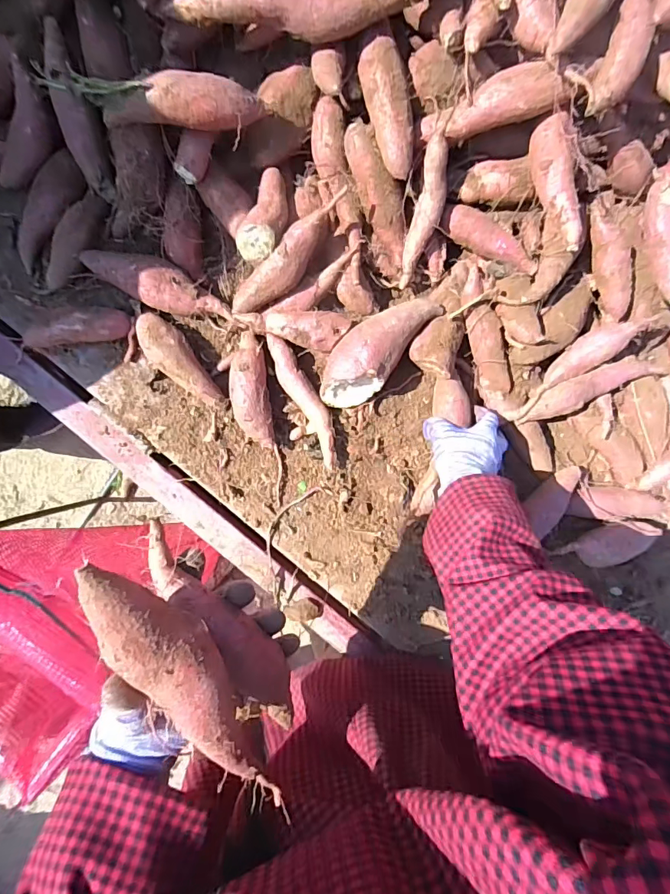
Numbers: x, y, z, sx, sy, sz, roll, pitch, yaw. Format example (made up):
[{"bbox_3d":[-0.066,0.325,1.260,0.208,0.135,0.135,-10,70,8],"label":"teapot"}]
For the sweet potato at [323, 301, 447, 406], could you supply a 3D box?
[{"bbox_3d":[0.054,-0.123,0.558,0.073,0.066,0.180,43,86,-3],"label":"sweet potato"}]

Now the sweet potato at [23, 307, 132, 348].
[{"bbox_3d":[-0.318,-0.149,0.546,0.126,0.034,0.041,-4,90,-5],"label":"sweet potato"}]

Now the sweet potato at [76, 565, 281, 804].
[{"bbox_3d":[-0.085,0.149,0.277,0.044,0.039,0.202,-29,109,-4],"label":"sweet potato"}]

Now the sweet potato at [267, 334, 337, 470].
[{"bbox_3d":[-0.039,-0.056,0.569,0.050,0.026,0.174,-17,91,-5],"label":"sweet potato"}]

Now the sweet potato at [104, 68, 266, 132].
[{"bbox_3d":[-0.160,-0.353,0.463,0.163,0.047,0.037,0,89,-5],"label":"sweet potato"}]

